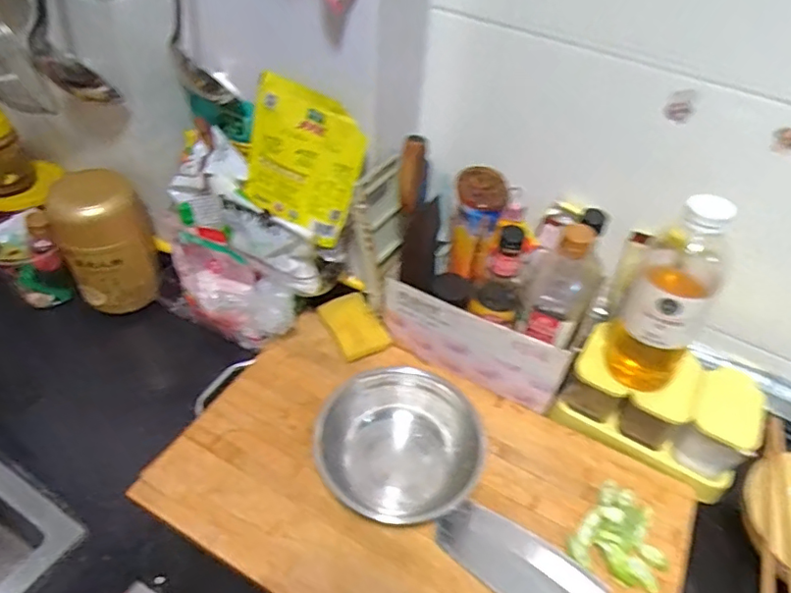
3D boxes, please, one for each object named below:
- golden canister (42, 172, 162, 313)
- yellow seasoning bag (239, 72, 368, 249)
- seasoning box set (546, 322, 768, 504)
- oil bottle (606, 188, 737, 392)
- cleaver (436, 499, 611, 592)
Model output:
[{"bbox_3d":[-0.399,-0.076,0.782,0.114,0.170,0.110,-20,51,-22],"label":"golden canister"},{"bbox_3d":[-0.112,-0.162,0.672,0.136,0.160,0.027,26,28,3],"label":"yellow seasoning bag"},{"bbox_3d":[0.327,0.130,0.696,0.211,0.086,0.130,28,50,21],"label":"seasoning box set"},{"bbox_3d":[0.301,0.009,0.615,0.087,0.248,0.088,33,52,25],"label":"oil bottle"},{"bbox_3d":[0.176,0.307,0.563,0.287,0.021,0.081,33,52,25],"label":"cleaver"}]

